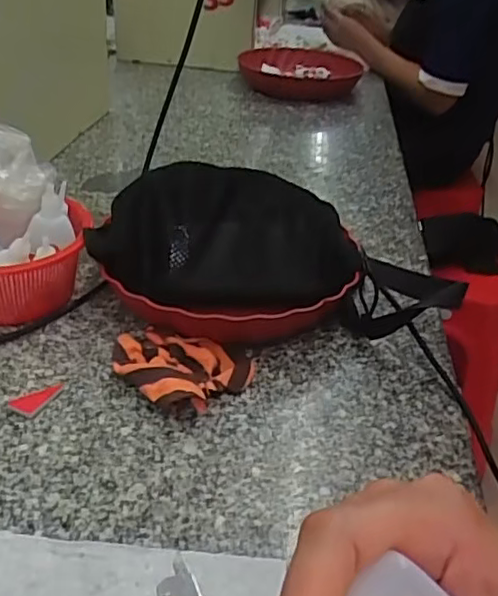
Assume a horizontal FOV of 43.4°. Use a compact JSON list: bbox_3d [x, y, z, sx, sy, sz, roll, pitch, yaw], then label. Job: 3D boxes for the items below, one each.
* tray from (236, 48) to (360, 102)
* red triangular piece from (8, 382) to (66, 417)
[{"bbox_3d":[0.096,-0.433,1.212,0.201,0.065,0.196,24,37,25],"label":"tray"},{"bbox_3d":[-0.160,0.073,0.476,0.023,0.004,0.040,22,37,23],"label":"red triangular piece"}]

